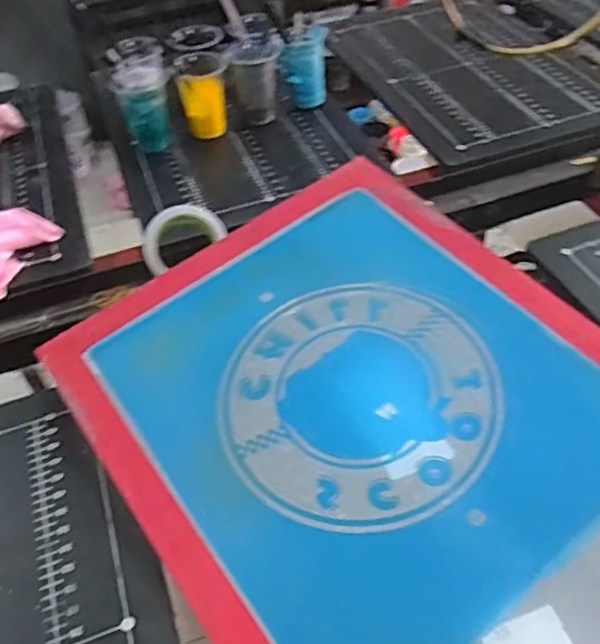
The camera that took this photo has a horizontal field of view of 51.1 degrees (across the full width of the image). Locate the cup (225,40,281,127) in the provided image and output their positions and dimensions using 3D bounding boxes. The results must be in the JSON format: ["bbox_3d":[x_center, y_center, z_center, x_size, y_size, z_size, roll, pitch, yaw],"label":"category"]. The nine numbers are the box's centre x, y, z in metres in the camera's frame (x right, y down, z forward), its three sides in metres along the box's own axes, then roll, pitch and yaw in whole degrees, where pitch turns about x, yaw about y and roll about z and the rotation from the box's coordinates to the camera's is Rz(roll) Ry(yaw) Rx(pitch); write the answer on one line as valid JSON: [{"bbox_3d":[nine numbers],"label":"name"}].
[{"bbox_3d":[-0.079,-0.409,1.082,0.088,0.118,0.085,-6,46,-2],"label":"cup"}]

